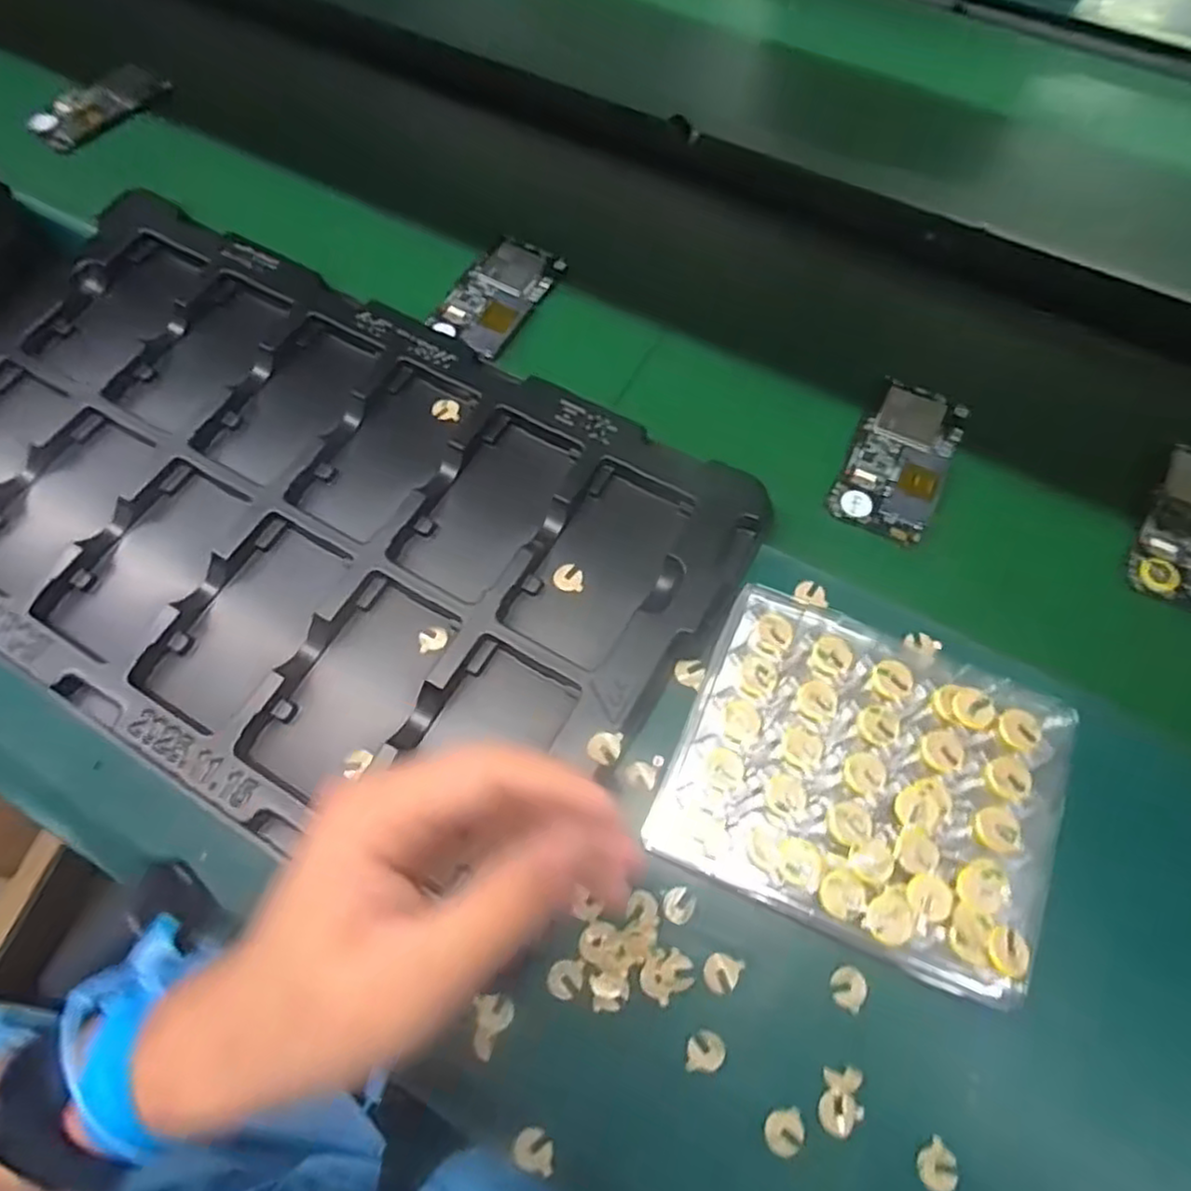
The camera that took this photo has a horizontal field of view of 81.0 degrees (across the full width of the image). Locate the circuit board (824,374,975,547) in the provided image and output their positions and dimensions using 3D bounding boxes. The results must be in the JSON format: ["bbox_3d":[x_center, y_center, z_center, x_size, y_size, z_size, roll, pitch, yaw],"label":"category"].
[{"bbox_3d":[0.212,-0.095,0.484,0.064,0.007,0.123,26,70,12],"label":"circuit board"}]

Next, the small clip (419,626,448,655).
[{"bbox_3d":[-0.100,0.027,0.432,0.018,0.004,0.015,-9,67,-3],"label":"small clip"}]

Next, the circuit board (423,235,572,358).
[{"bbox_3d":[-0.076,-0.235,0.543,0.059,0.010,0.104,37,80,0],"label":"circuit board"}]

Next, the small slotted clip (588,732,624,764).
[{"bbox_3d":[0.005,0.084,0.383,0.018,0.005,0.017,0,67,1],"label":"small slotted clip"}]

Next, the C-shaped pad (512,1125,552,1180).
[{"bbox_3d":[-0.029,0.266,0.334,0.019,0.004,0.019,7,67,4],"label":"C-shaped pad"}]

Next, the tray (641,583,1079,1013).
[{"bbox_3d":[0.131,0.087,0.340,0.173,0.014,0.148,22,69,10],"label":"tray"}]

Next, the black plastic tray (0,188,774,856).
[{"bbox_3d":[-0.205,-0.061,0.465,0.538,0.028,0.330,30,71,13],"label":"black plastic tray"}]

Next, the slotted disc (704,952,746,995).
[{"bbox_3d":[0.065,0.195,0.360,0.017,0.004,0.019,27,70,12],"label":"slotted disc"}]

